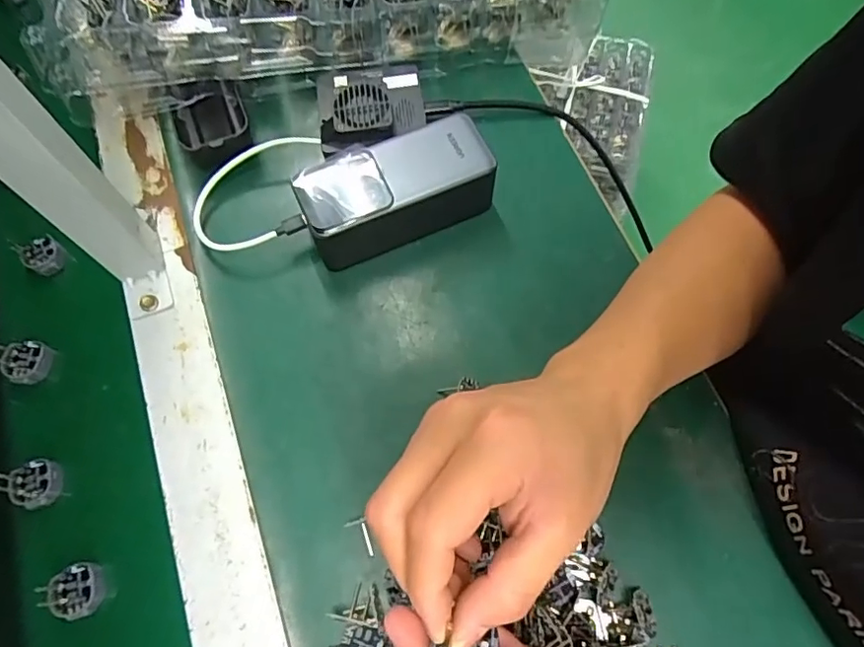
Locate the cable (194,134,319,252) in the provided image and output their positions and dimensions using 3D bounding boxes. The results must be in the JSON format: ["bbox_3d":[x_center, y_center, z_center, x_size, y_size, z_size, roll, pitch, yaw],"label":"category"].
[{"bbox_3d":[-0.124,-0.090,0.398,0.096,0.027,0.077,-10,69,-4],"label":"cable"}]

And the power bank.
[{"bbox_3d":[-0.024,-0.092,0.383,0.128,0.053,0.062,-19,70,-7],"label":"power bank"}]

